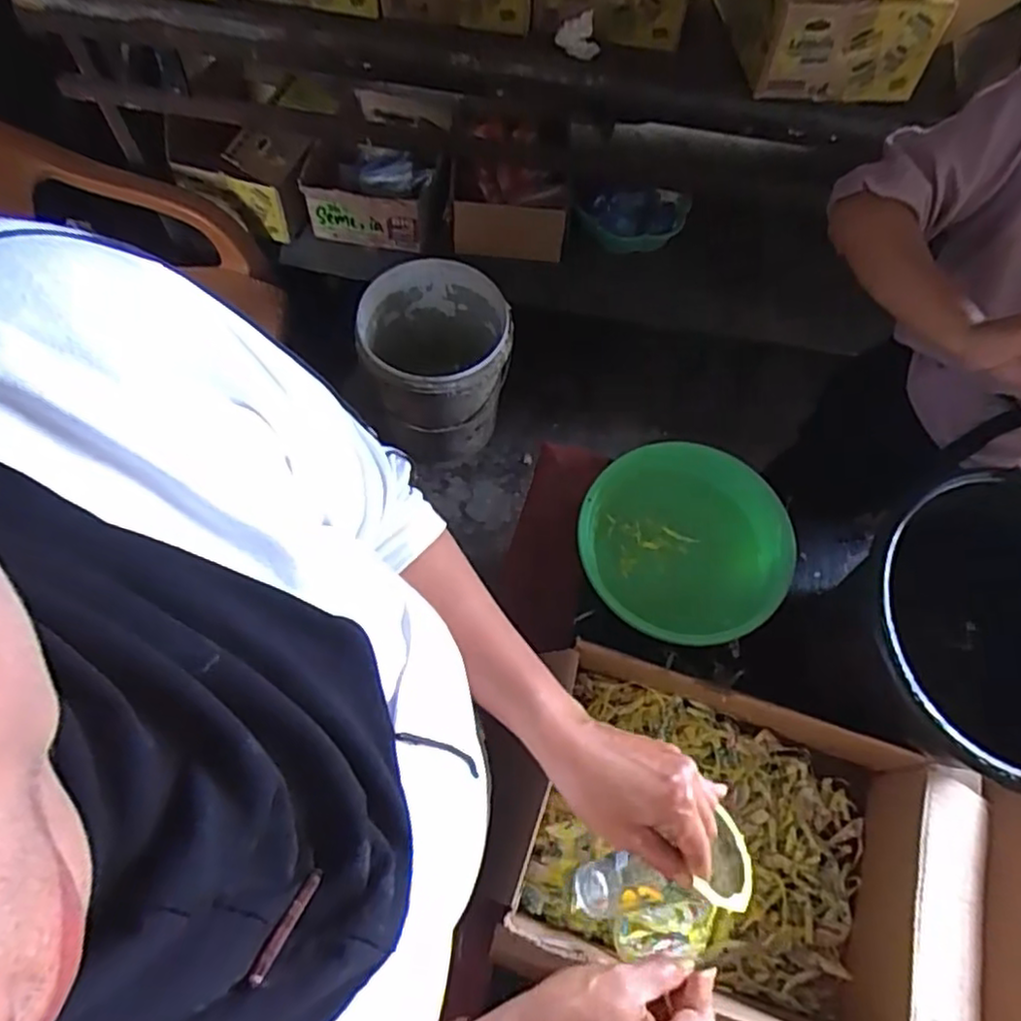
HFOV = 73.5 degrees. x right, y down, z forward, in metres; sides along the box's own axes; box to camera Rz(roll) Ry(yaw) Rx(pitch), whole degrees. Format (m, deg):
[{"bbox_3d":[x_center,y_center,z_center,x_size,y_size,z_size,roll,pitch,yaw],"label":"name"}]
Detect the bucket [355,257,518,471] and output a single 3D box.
[{"bbox_3d":[-0.160,-0.316,1.524,0.300,0.340,0.317,1,67,-1],"label":"bucket"}]

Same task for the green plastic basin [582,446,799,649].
[{"bbox_3d":[0.194,0.040,0.789,0.220,0.072,0.227,1,67,-1],"label":"green plastic basin"}]

